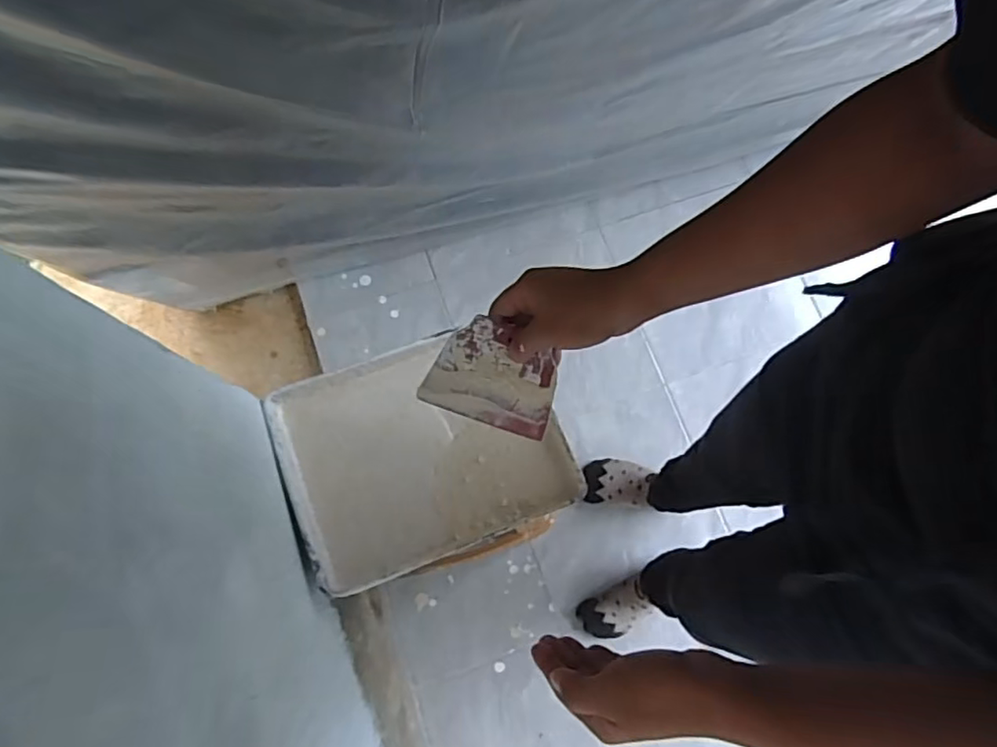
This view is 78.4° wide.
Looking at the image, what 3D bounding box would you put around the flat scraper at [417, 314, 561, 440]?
[{"bbox_3d":[-0.004,0.003,0.555,0.117,0.005,0.098,17,117,-3],"label":"flat scraper"}]

